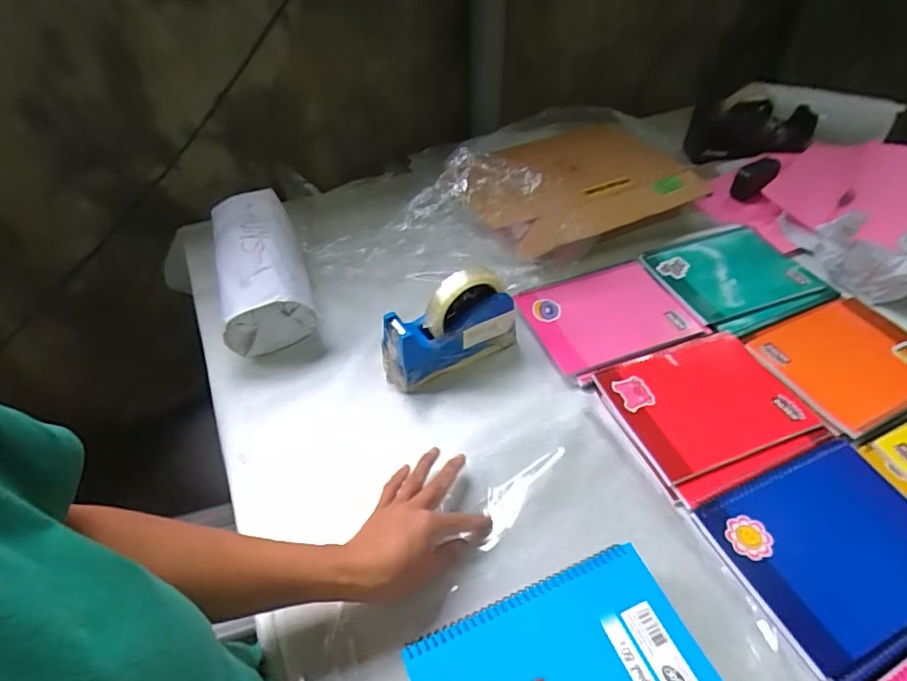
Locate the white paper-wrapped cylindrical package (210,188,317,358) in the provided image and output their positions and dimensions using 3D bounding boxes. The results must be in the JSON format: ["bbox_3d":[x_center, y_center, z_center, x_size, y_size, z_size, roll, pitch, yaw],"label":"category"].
[{"bbox_3d":[-0.259,-0.099,0.697,0.113,0.096,0.246,-15,48,-10],"label":"white paper-wrapped cylindrical package"}]

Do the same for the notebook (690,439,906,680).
[{"bbox_3d":[0.347,0.185,0.455,0.196,0.011,0.156,-20,49,-14],"label":"notebook"}]

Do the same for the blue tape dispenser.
[{"bbox_3d":[-0.006,-0.018,0.590,0.160,0.117,0.049,-25,51,-18],"label":"blue tape dispenser"}]

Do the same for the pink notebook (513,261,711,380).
[{"bbox_3d":[0.200,-0.035,0.664,0.194,0.012,0.151,-19,49,-14],"label":"pink notebook"}]

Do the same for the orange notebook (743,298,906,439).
[{"bbox_3d":[0.480,0.021,0.608,0.205,0.008,0.152,-20,49,-14],"label":"orange notebook"}]

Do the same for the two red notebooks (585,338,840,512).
[{"bbox_3d":[0.280,0.073,0.563,0.201,0.009,0.174,-19,49,-14],"label":"two red notebooks"}]

